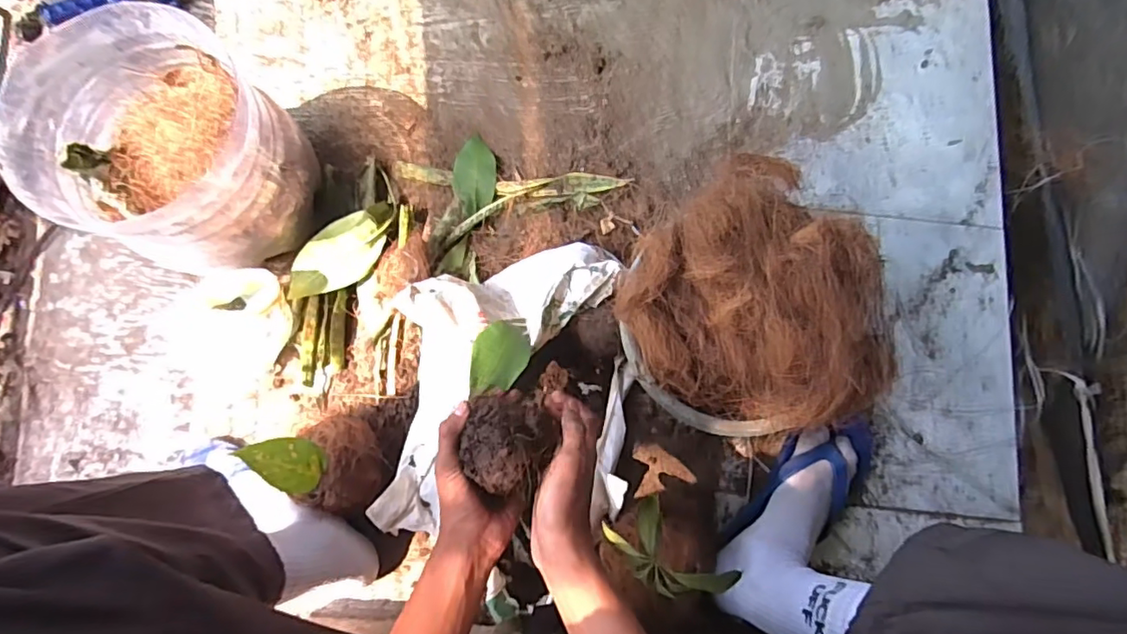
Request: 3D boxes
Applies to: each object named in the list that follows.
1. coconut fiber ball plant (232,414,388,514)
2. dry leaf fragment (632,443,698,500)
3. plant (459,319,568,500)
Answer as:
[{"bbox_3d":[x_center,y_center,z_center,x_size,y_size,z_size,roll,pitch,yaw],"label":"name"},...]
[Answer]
[{"bbox_3d":[-0.270,0.162,0.640,0.117,0.116,0.095,35,82,5],"label":"coconut fiber ball plant"},{"bbox_3d":[0.129,0.196,0.727,0.075,0.013,0.063,-8,79,-2],"label":"dry leaf fragment"},{"bbox_3d":[-0.045,0.085,0.562,0.093,0.206,0.082,-7,117,-1],"label":"plant"}]

